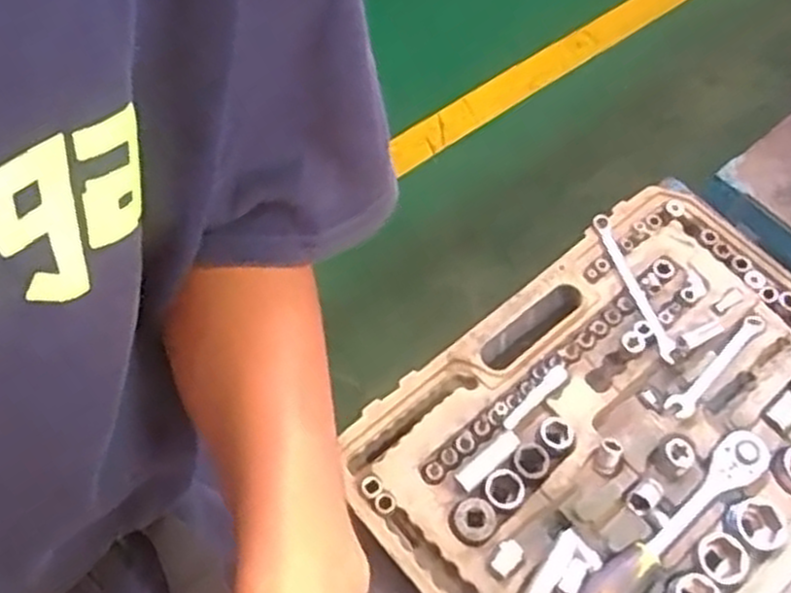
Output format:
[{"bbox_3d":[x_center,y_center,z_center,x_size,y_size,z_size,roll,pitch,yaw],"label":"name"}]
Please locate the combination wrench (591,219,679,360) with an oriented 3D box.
[{"bbox_3d":[0.227,-0.011,0.738,0.017,0.014,0.158,-14,63,-11],"label":"combination wrench"}]

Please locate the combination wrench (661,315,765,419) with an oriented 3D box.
[{"bbox_3d":[0.292,0.061,0.702,0.131,0.015,0.023,-37,69,-21],"label":"combination wrench"}]

